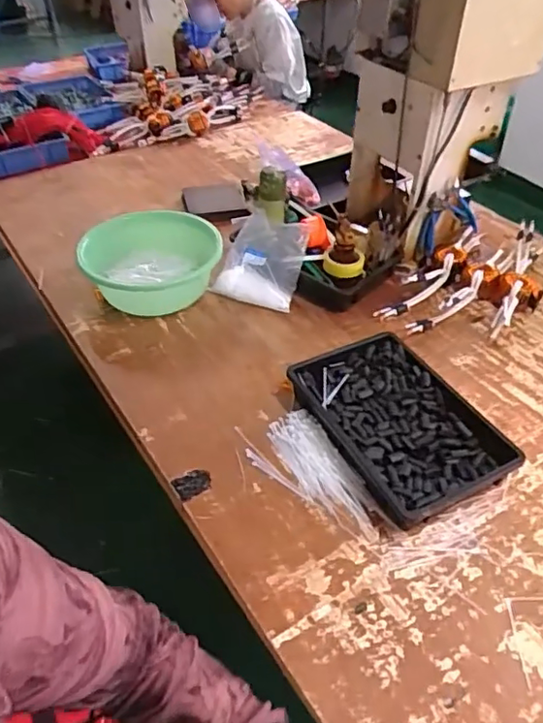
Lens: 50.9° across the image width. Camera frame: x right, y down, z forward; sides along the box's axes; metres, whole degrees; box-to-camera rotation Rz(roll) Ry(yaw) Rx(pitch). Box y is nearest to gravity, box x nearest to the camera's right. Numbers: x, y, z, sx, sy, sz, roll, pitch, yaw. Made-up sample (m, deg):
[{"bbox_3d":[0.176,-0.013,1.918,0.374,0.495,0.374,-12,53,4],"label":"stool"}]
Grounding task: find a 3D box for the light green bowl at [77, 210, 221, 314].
[{"bbox_3d":[-0.279,-0.234,1.326,0.297,0.127,0.254,-16,43,-16],"label":"light green bowl"}]

